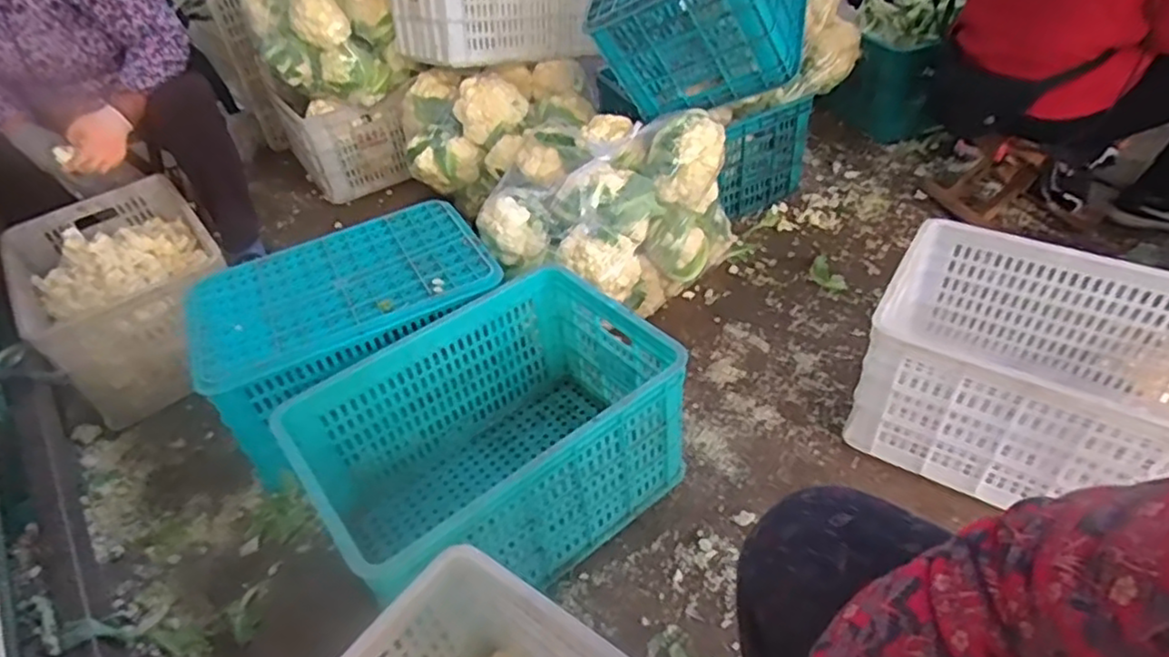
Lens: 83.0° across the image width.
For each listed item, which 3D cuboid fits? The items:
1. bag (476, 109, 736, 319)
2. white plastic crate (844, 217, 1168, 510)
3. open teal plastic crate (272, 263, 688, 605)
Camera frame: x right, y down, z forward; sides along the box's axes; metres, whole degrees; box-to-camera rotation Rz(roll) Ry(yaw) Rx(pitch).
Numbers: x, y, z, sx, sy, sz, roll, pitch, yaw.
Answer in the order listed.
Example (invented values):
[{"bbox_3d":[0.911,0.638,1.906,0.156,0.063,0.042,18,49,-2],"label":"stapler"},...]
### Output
[{"bbox_3d":[0.042,-0.229,1.372,0.448,0.301,0.402,10,45,18],"label":"bag"},{"bbox_3d":[0.727,0.080,1.029,0.502,0.269,0.351,19,48,26],"label":"white plastic crate"},{"bbox_3d":[-0.138,0.178,1.033,0.516,0.266,0.373,-31,47,-25],"label":"open teal plastic crate"}]

